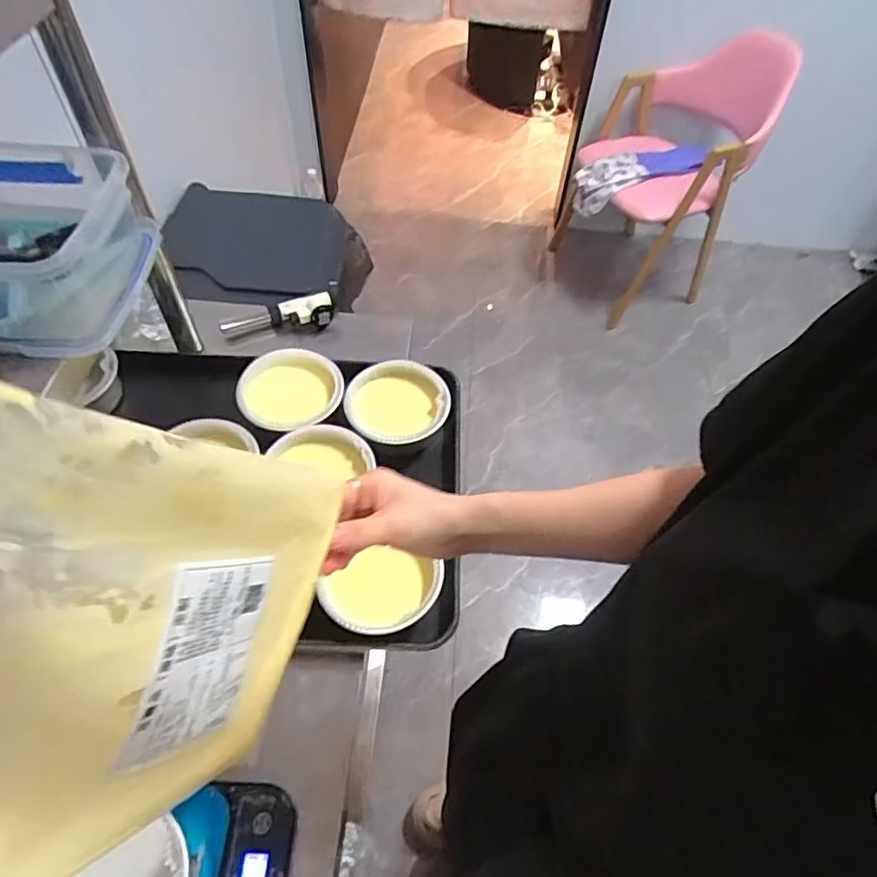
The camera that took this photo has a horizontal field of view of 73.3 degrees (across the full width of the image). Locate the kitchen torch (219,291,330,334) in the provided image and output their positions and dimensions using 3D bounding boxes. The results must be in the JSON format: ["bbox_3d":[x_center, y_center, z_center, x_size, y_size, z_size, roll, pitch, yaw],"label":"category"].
[{"bbox_3d":[-0.249,-0.191,0.915,0.170,0.034,0.054,-8,57,-6],"label":"kitchen torch"}]

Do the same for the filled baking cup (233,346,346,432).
[{"bbox_3d":[-0.198,-0.063,0.796,0.133,0.041,0.125,0,56,0],"label":"filled baking cup"}]

